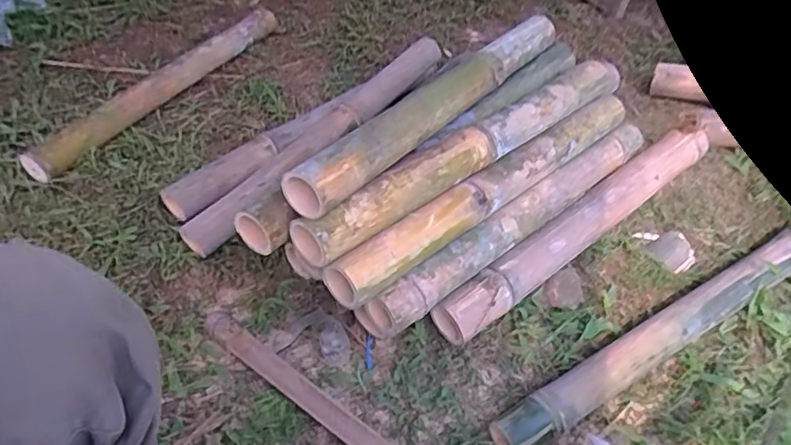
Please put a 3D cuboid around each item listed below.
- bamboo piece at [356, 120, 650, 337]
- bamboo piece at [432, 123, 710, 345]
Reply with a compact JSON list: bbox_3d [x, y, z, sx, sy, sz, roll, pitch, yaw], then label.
[{"bbox_3d":[0.198,-0.017,0.869,0.623,0.051,0.052,-31,54,-30],"label":"bamboo piece"},{"bbox_3d":[0.295,0.002,0.920,0.604,0.075,0.064,-29,53,-29],"label":"bamboo piece"}]

